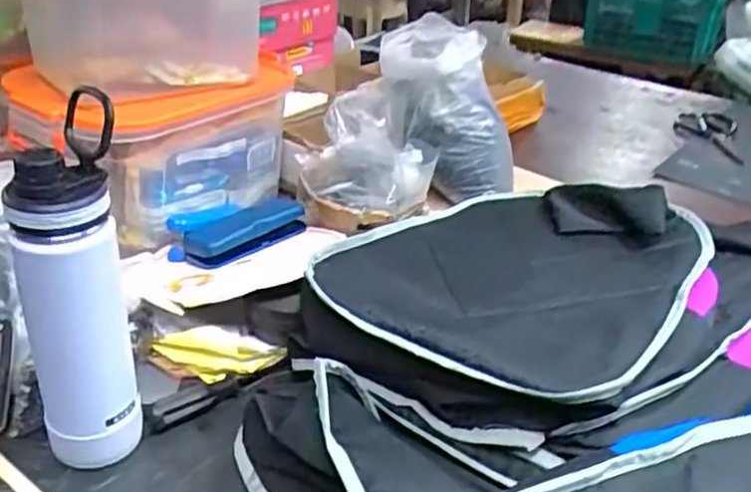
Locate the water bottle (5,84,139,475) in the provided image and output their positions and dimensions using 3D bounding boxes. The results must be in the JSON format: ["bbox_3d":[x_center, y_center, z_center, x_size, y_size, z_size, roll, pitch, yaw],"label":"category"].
[{"bbox_3d":[-0.230,0.050,0.546,0.080,0.281,0.073,-10,33,-21],"label":"water bottle"}]

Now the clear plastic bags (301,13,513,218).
[{"bbox_3d":[0.045,-0.176,0.930,0.249,0.196,0.195,-20,38,-33],"label":"clear plastic bags"}]

